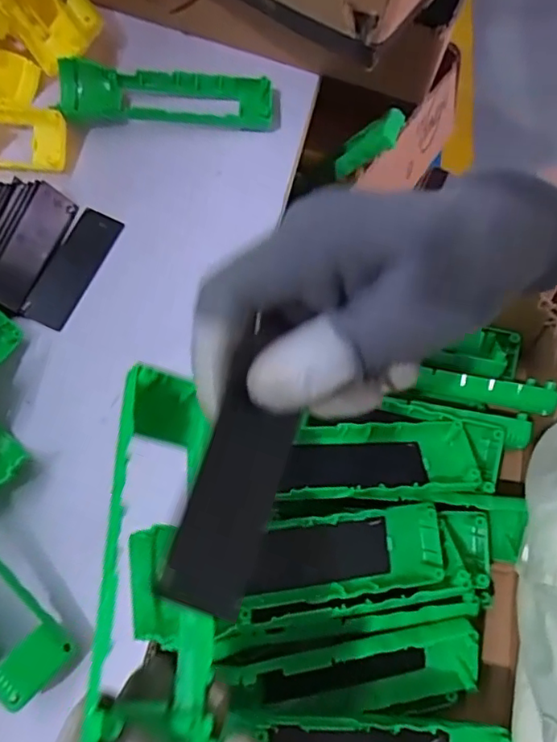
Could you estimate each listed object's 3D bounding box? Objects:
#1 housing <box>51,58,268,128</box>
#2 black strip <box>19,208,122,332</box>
[{"bbox_3d":[-0.084,-0.203,0.422,0.155,0.021,0.044,2,69,-2],"label":"housing"},{"bbox_3d":[-0.141,-0.070,0.389,0.031,0.010,0.089,22,69,6],"label":"black strip"}]

